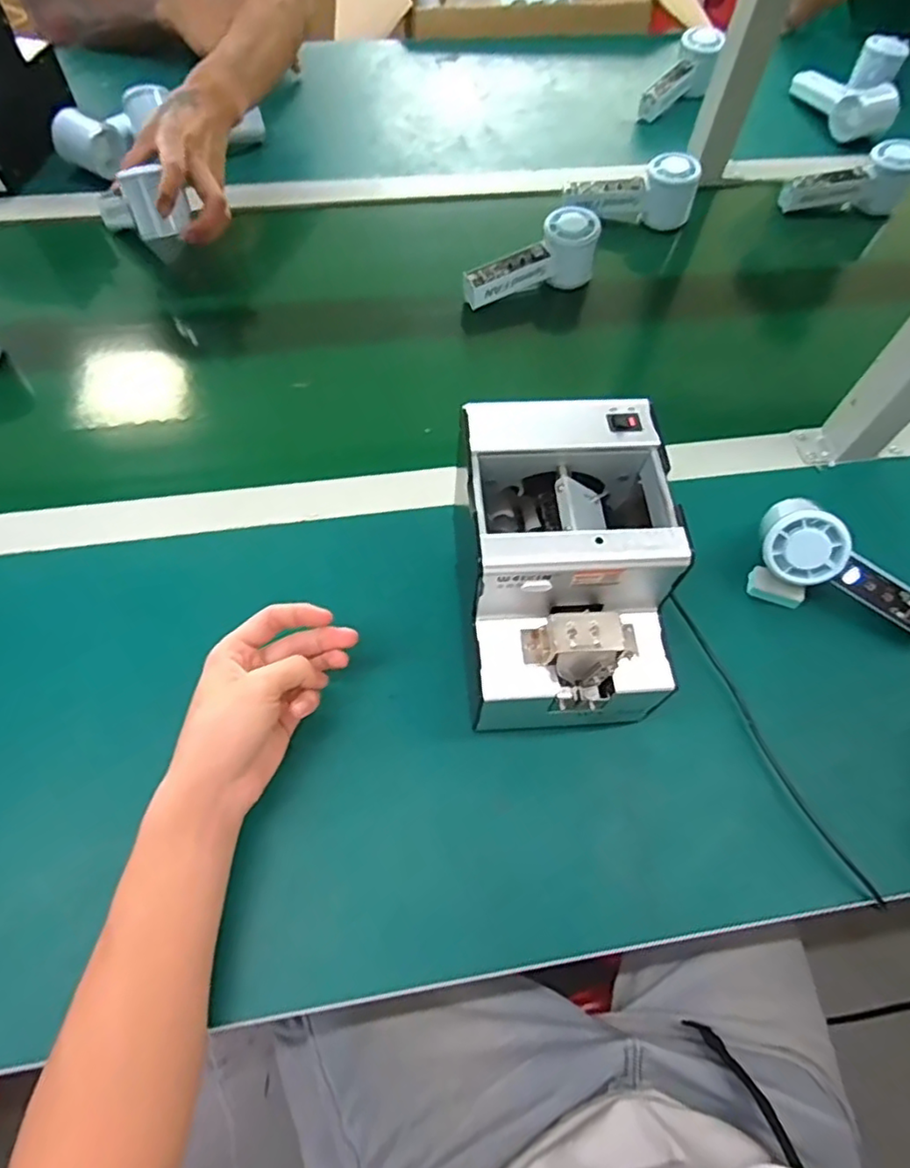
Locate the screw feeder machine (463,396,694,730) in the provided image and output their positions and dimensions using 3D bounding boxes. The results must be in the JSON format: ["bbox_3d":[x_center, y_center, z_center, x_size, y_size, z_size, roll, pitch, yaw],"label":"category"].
[{"bbox_3d":[0.072,-0.004,0.435,0.125,0.155,0.177,-3,63,-4],"label":"screw feeder machine"}]

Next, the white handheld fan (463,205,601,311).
[{"bbox_3d":[0.081,-0.337,0.671,0.150,0.059,0.051,-26,66,-2],"label":"white handheld fan"}]

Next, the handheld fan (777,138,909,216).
[{"bbox_3d":[0.469,-0.485,0.753,0.148,0.073,0.044,-6,63,-5],"label":"handheld fan"}]

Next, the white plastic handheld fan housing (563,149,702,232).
[{"bbox_3d":[0.205,-0.450,0.718,0.158,0.058,0.054,-3,63,-4],"label":"white plastic handheld fan housing"}]

